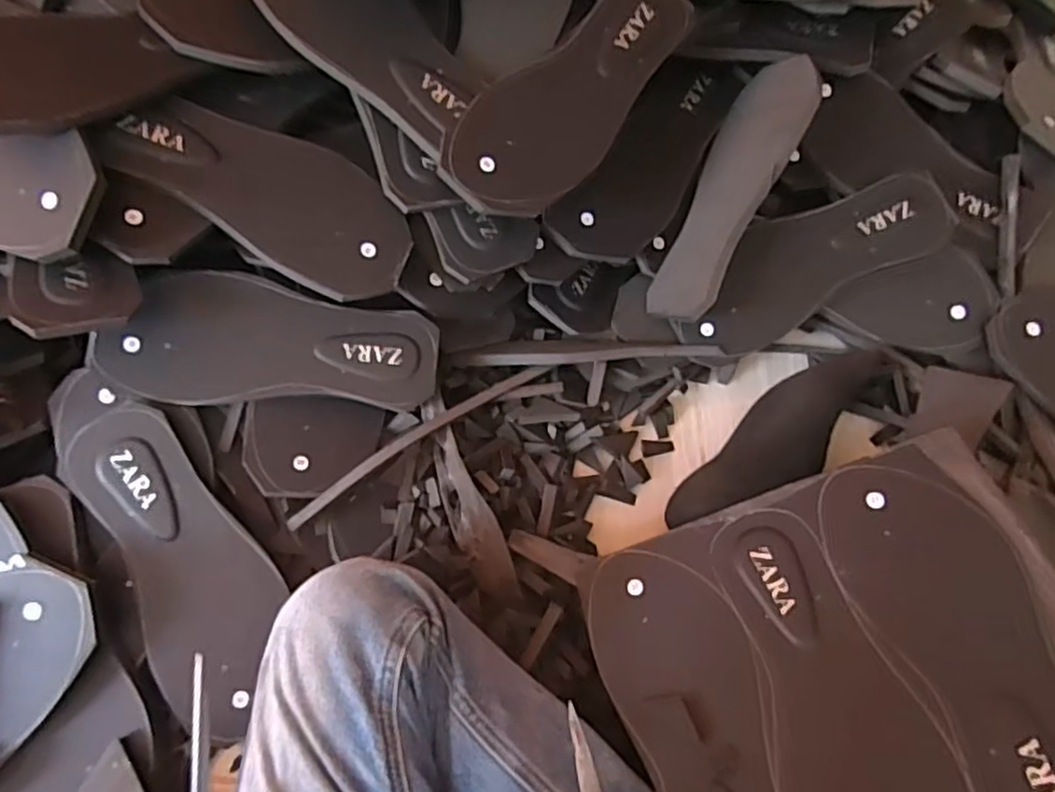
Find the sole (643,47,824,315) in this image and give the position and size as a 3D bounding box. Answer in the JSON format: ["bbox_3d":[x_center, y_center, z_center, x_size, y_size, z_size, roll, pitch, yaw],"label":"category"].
[{"bbox_3d":[0.175,-0.178,0.574,0.009,0.098,0.243,26,85,-28],"label":"sole"}]

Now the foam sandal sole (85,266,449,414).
[{"bbox_3d":[-0.196,-0.042,0.526,0.245,0.009,0.095,2,92,-11],"label":"foam sandal sole"}]

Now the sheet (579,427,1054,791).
[{"bbox_3d":[0.201,0.180,0.422,0.278,0.008,0.254,-23,57,8],"label":"sheet"}]

